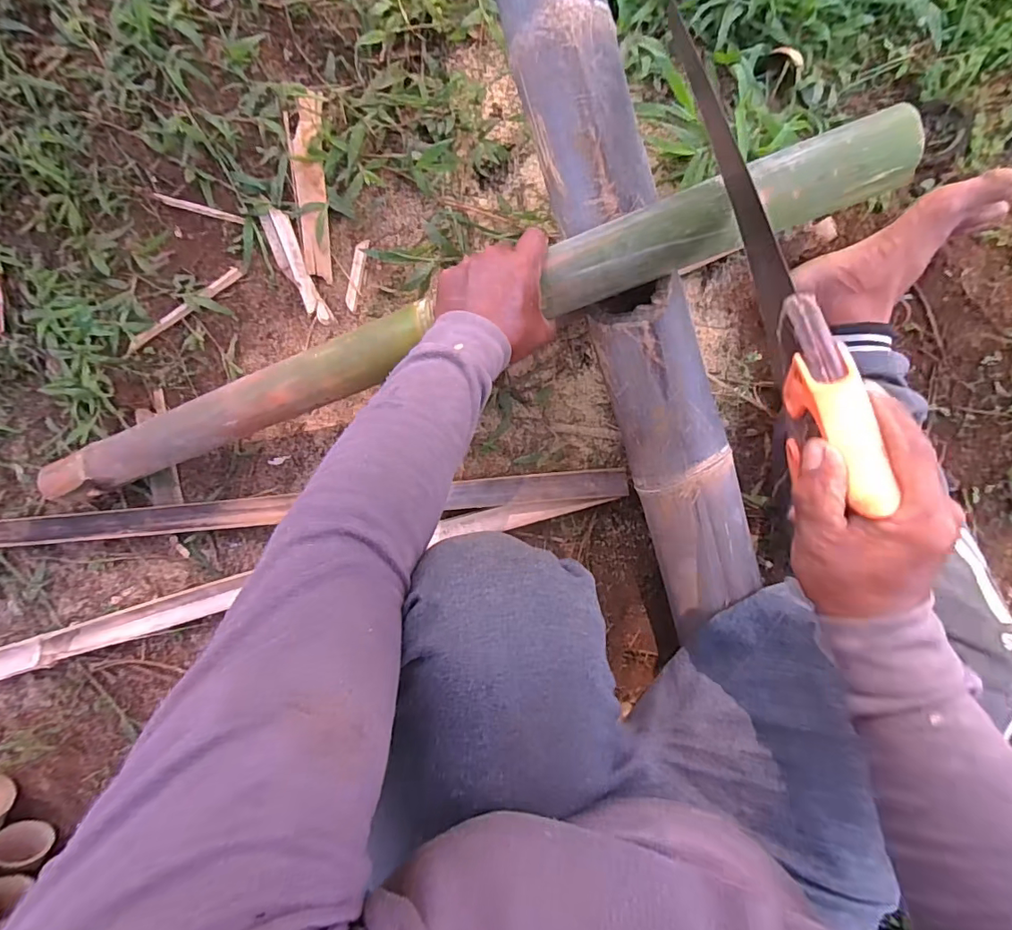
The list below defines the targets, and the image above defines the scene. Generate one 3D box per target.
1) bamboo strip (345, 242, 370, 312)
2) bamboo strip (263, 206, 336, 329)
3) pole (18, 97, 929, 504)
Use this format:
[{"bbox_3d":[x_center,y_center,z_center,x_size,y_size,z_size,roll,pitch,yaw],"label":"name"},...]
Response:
[{"bbox_3d":[-0.186,-0.235,0.620,0.016,0.004,0.087,14,95,3],"label":"bamboo strip"},{"bbox_3d":[-0.260,-0.241,0.621,0.035,0.006,0.150,-24,92,5],"label":"bamboo strip"},{"bbox_3d":[-0.109,-0.118,0.502,0.916,0.064,0.066,-16,93,15],"label":"pole"}]

